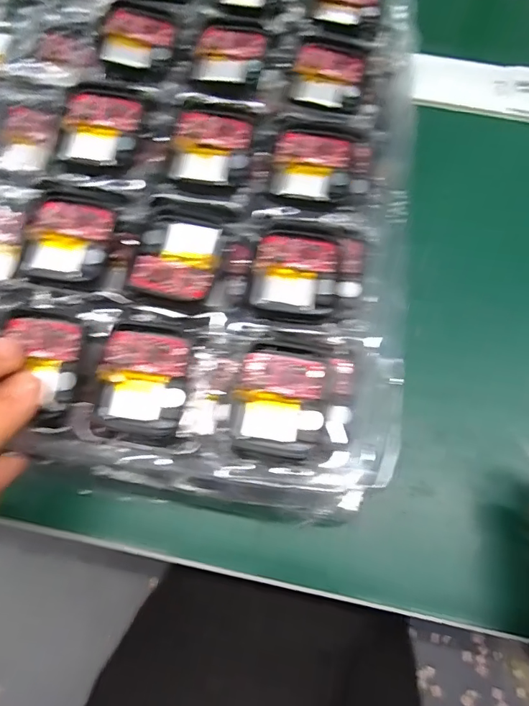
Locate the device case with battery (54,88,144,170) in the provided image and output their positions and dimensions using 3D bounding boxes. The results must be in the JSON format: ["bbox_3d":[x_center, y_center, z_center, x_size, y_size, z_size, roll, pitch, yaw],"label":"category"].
[{"bbox_3d":[-0.075,-0.104,0.219,0.035,0.007,0.039,10,71,1],"label":"device case with battery"}]

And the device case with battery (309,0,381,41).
[{"bbox_3d":[0.044,-0.186,0.250,0.035,0.004,0.047,12,71,2],"label":"device case with battery"}]

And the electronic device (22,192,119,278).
[{"bbox_3d":[-0.084,-0.051,0.206,0.035,0.004,0.039,6,71,0],"label":"electronic device"}]

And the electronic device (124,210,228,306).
[{"bbox_3d":[-0.036,-0.041,0.199,0.034,0.005,0.044,11,71,2],"label":"electronic device"}]

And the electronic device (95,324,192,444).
[{"bbox_3d":[-0.047,0.012,0.186,0.034,0.010,0.043,10,71,1],"label":"electronic device"}]

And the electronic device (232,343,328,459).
[{"bbox_3d":[0.006,0.018,0.184,0.033,0.010,0.041,7,71,0],"label":"electronic device"}]

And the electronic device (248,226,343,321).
[{"bbox_3d":[0.013,-0.034,0.199,0.035,0.004,0.043,9,71,1],"label":"electronic device"}]

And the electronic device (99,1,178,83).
[{"bbox_3d":[-0.063,-0.152,0.232,0.035,0.004,0.045,8,71,1],"label":"electronic device"}]

